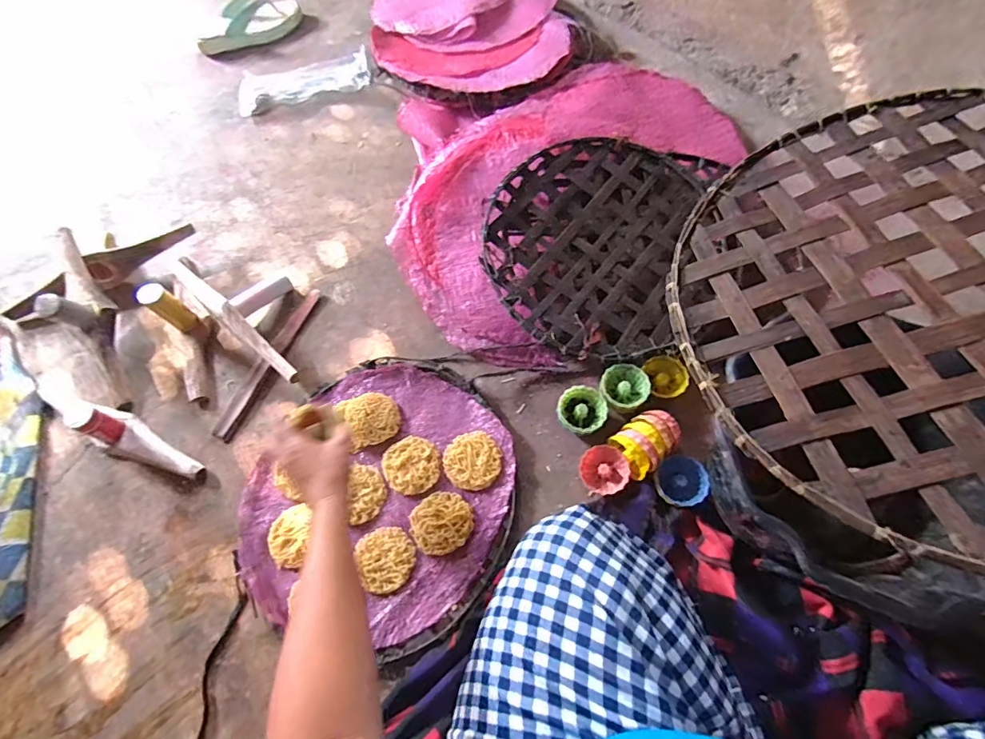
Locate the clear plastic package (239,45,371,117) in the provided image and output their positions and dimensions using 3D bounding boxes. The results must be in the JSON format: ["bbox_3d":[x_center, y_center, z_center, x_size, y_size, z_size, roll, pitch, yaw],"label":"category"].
[{"bbox_3d":[-0.381,-0.583,0.959,0.270,0.033,0.098,-13,65,-5],"label":"clear plastic package"}]

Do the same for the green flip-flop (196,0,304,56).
[{"bbox_3d":[-0.540,-0.767,1.052,0.235,0.049,0.097,-23,66,-10],"label":"green flip-flop"}]

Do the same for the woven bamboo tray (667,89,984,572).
[{"bbox_3d":[0.319,-0.057,0.317,0.367,0.015,0.358,-28,55,2],"label":"woven bamboo tray"}]

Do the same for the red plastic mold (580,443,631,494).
[{"bbox_3d":[0.147,0.131,0.620,0.063,0.023,0.058,0,64,1],"label":"red plastic mold"}]

